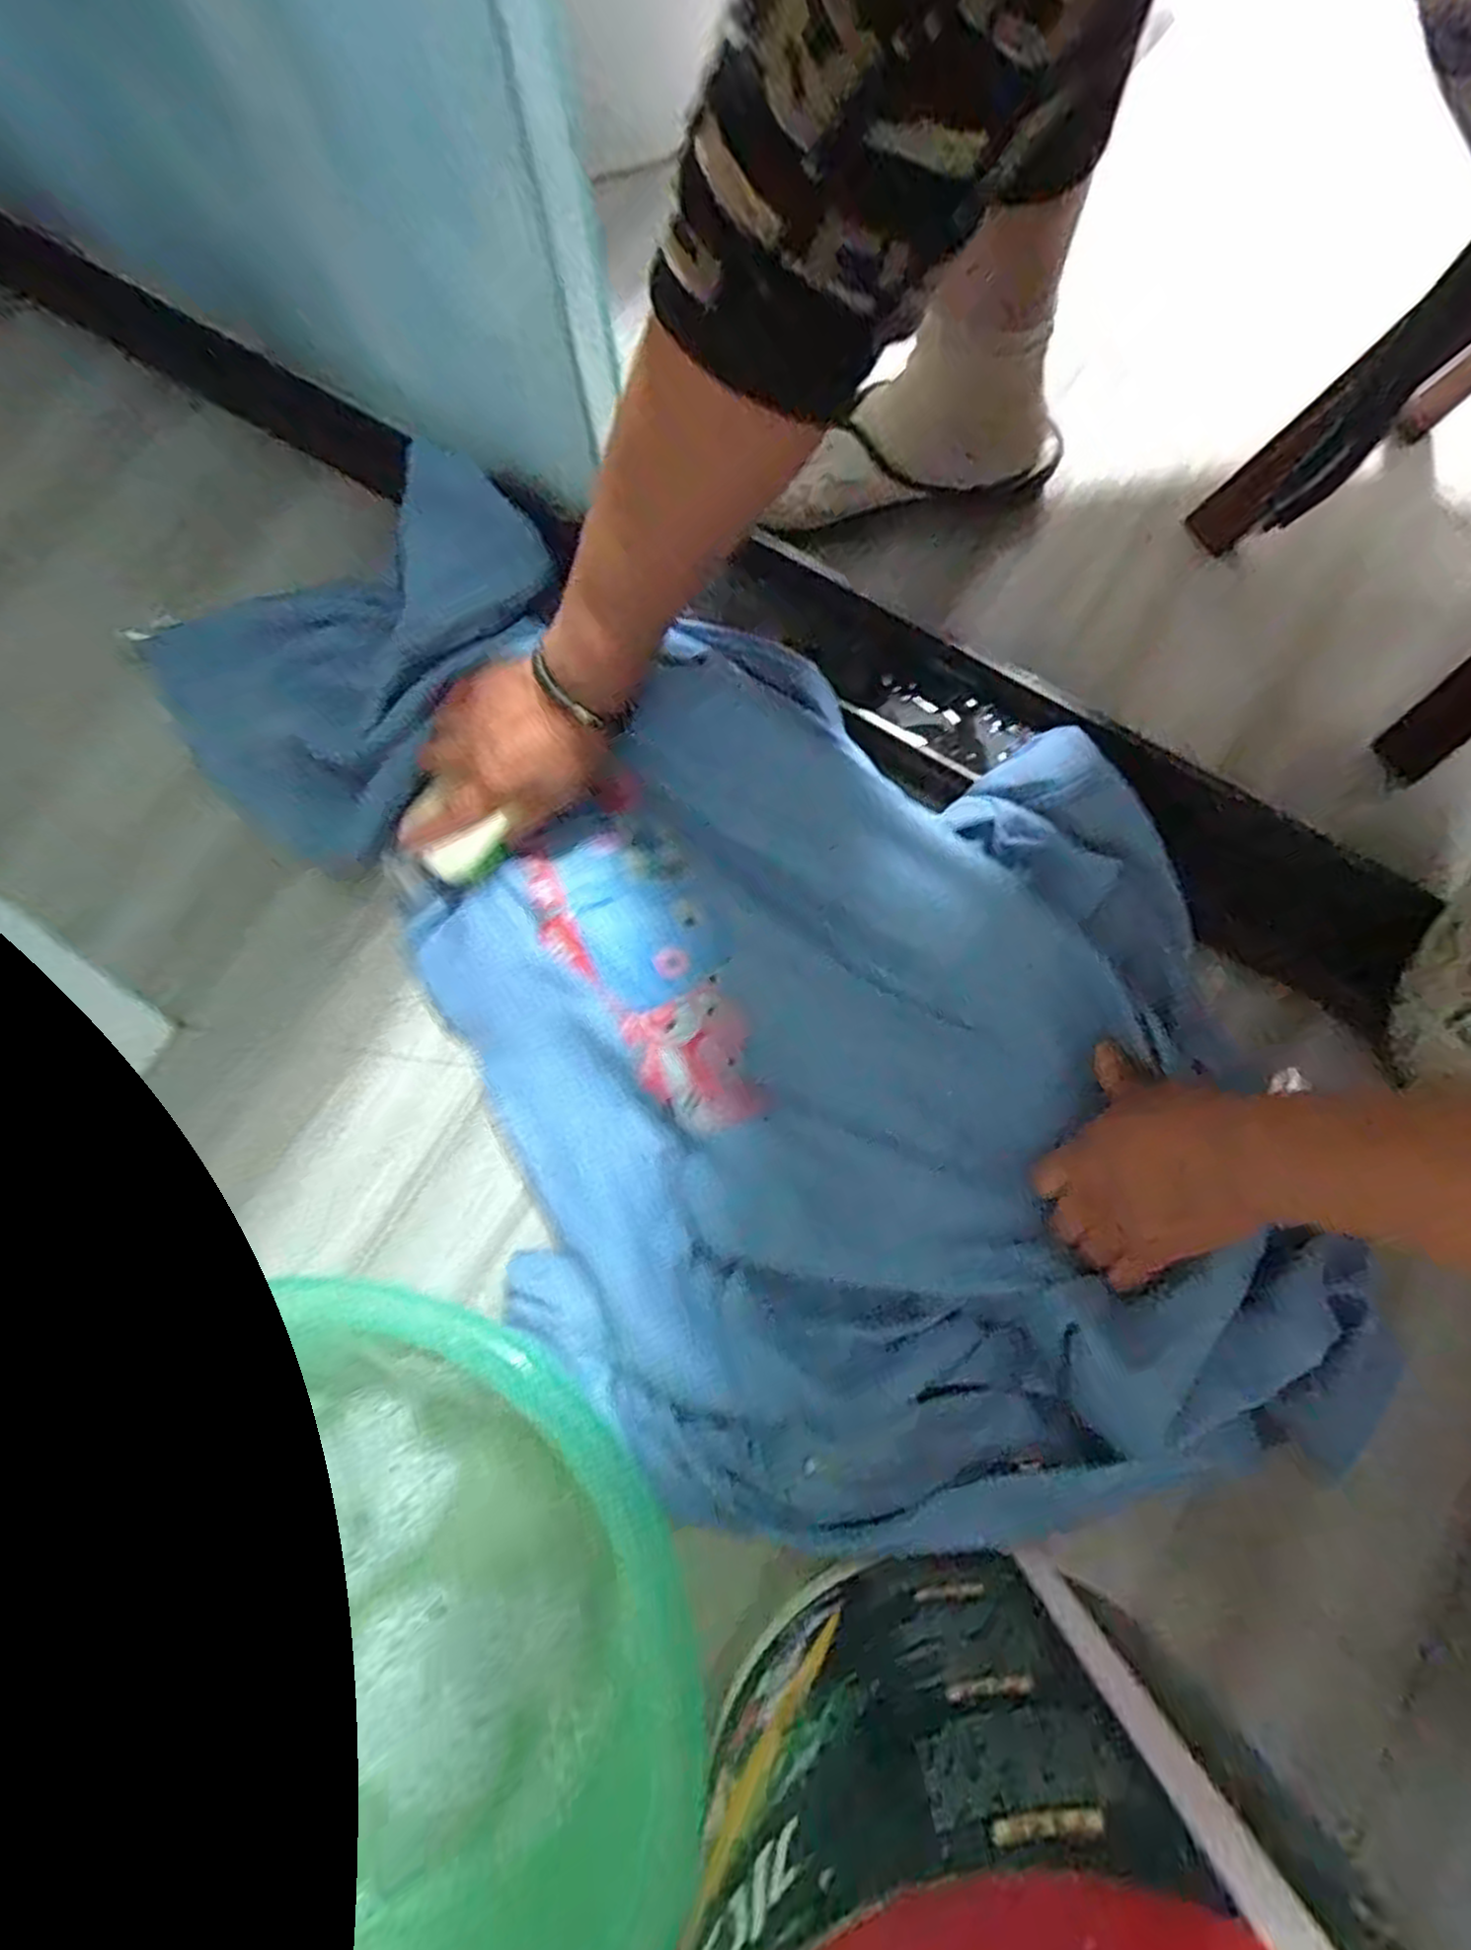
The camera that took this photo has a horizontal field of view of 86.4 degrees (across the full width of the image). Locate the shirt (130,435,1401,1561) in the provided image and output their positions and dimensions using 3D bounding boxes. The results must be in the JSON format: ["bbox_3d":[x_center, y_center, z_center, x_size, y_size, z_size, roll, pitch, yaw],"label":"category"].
[{"bbox_3d":[0.006,-0.020,0.451,0.426,0.080,0.698,-32,80,-6],"label":"shirt"}]

